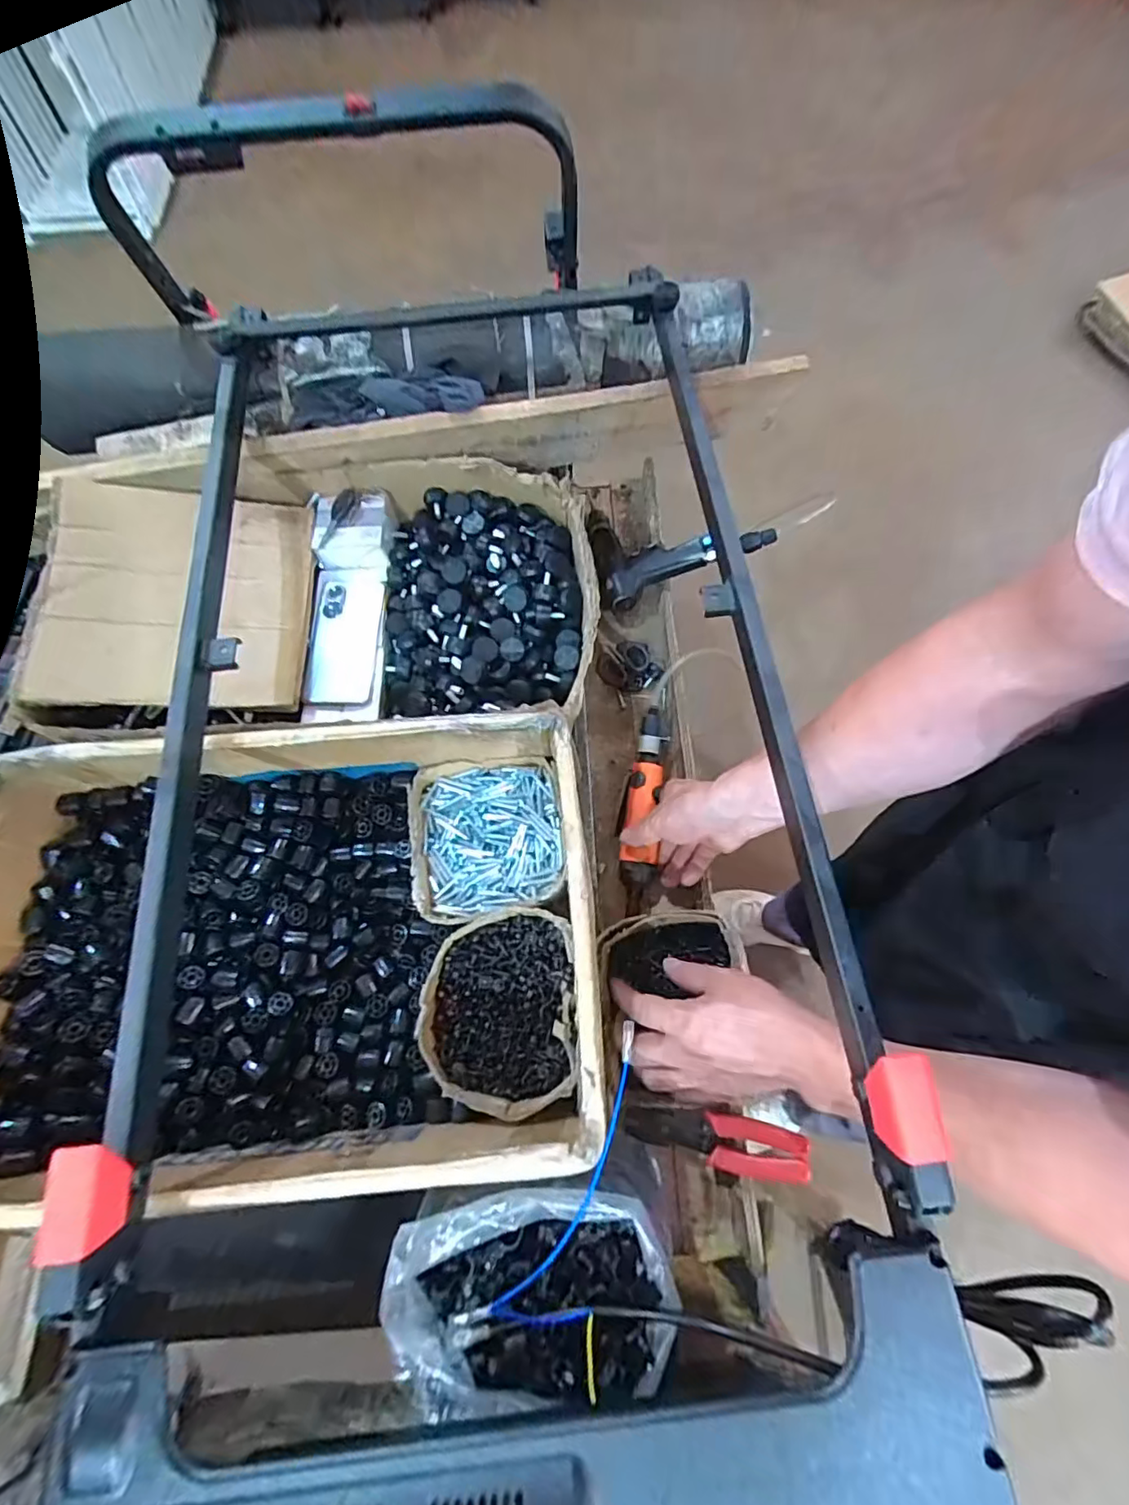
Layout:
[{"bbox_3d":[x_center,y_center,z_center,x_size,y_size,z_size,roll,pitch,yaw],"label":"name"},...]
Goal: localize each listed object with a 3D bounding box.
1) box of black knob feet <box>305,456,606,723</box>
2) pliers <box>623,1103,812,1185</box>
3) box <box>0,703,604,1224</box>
[{"bbox_3d":[-0.132,-0.184,0.655,0.327,0.101,0.300,4,69,2],"label":"box of black knob feet"},{"bbox_3d":[0.140,0.362,0.549,0.164,0.018,0.043,1,67,21],"label":"pliers"},{"bbox_3d":[-0.239,0.157,0.517,0.525,0.149,0.355,-5,69,-1],"label":"box"}]

